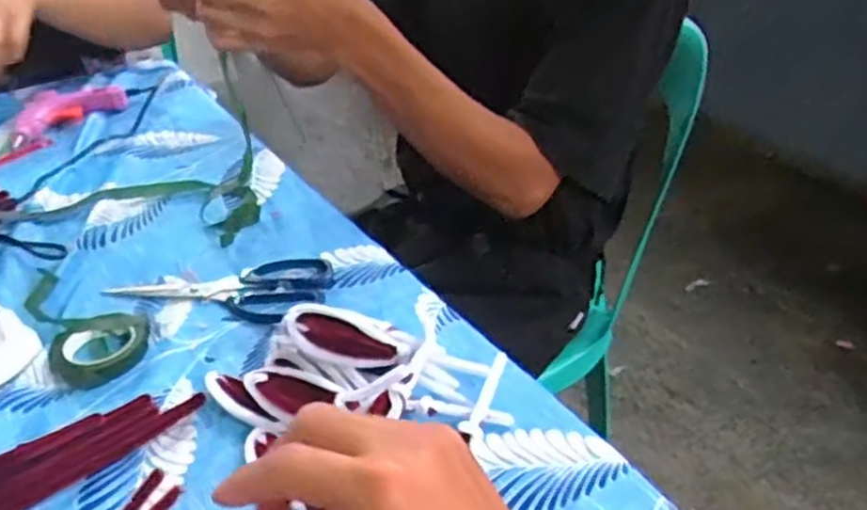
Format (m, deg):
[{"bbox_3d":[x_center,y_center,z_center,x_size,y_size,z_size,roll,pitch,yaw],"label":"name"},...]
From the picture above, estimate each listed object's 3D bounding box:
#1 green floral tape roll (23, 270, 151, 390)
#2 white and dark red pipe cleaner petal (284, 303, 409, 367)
[{"bbox_3d":[-0.264,0.045,0.550,0.066,0.013,0.148,-24,42,-27],"label":"green floral tape roll"},{"bbox_3d":[-0.056,0.054,0.459,0.075,0.012,0.030,22,79,8],"label":"white and dark red pipe cleaner petal"}]

